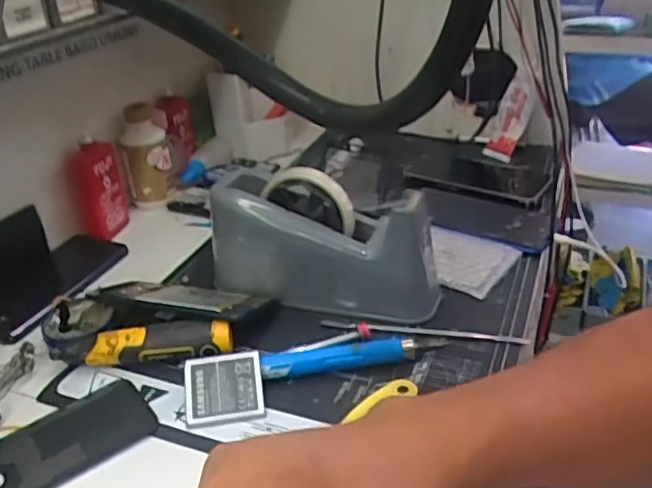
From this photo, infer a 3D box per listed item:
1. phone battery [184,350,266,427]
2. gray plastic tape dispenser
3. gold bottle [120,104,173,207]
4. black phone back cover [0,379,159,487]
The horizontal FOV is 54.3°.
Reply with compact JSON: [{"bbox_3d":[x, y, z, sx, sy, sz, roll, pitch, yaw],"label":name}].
[{"bbox_3d":[-0.075,0.105,0.465,0.056,0.006,0.052,-7,57,-6],"label":"phone battery"},{"bbox_3d":[0.000,-0.002,0.557,0.197,0.106,0.062,7,32,18],"label":"gray plastic tape dispenser"},{"bbox_3d":[-0.210,-0.106,0.747,0.056,0.114,0.056,-11,31,-12],"label":"gold bottle"},{"bbox_3d":[-0.186,0.139,0.442,0.127,0.008,0.062,-22,35,-28],"label":"black phone back cover"}]

